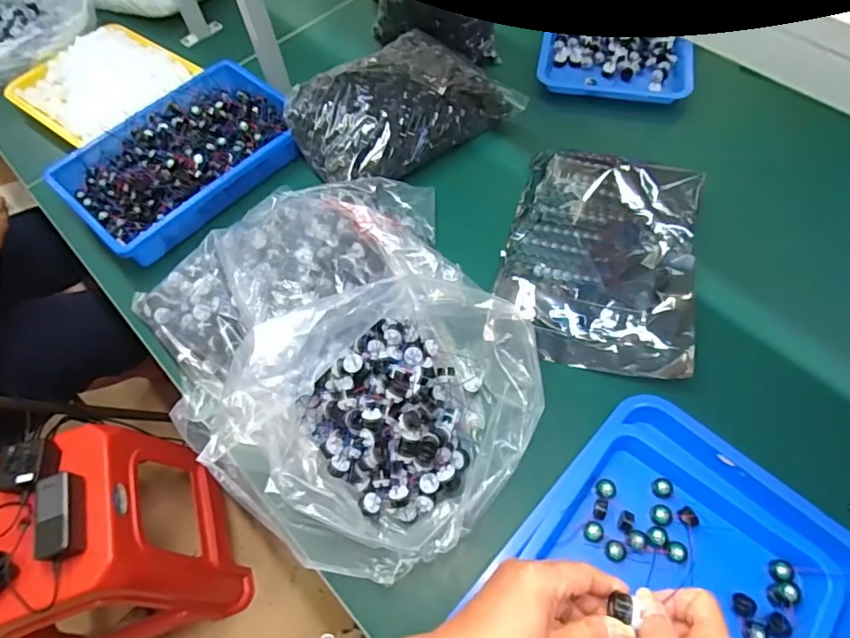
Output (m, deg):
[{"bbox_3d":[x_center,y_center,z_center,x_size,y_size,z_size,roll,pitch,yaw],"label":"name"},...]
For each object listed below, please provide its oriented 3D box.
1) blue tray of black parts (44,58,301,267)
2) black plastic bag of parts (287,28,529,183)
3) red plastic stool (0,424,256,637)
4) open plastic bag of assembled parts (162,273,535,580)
[{"bbox_3d":[-0.398,-0.277,0.854,0.262,0.055,0.380,38,70,21],"label":"blue tray of black parts"},{"bbox_3d":[-0.042,-0.351,0.837,0.336,0.097,0.203,-35,65,-14],"label":"black plastic bag of parts"},{"bbox_3d":[-0.636,0.452,1.028,0.351,0.476,0.343,-17,62,-5],"label":"red plastic stool"},{"bbox_3d":[-0.022,0.092,0.548,0.354,0.159,0.248,-38,66,-15],"label":"open plastic bag of assembled parts"}]

